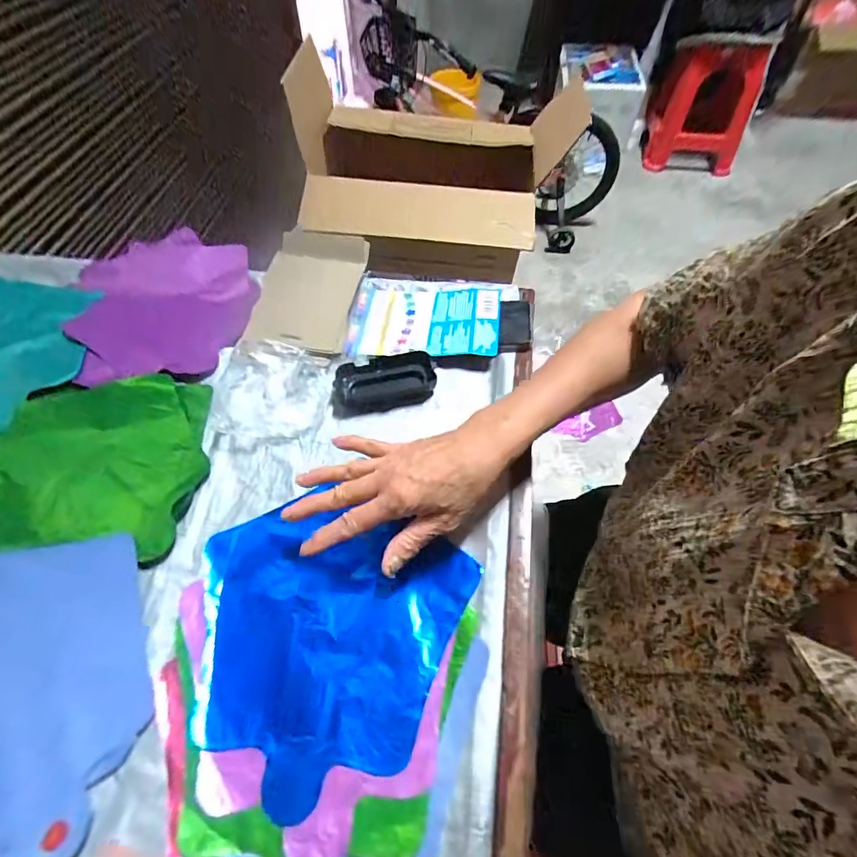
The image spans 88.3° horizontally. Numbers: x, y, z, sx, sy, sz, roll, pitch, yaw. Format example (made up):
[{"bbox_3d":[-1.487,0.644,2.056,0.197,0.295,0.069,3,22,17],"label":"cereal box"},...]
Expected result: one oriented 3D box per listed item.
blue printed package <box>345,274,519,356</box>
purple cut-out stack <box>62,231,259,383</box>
[{"bbox_3d":[0.002,-0.139,0.546,0.199,0.016,0.126,4,58,4],"label":"blue printed package"},{"bbox_3d":[-0.349,-0.164,0.575,0.232,0.029,0.239,-11,58,-5],"label":"purple cut-out stack"}]

